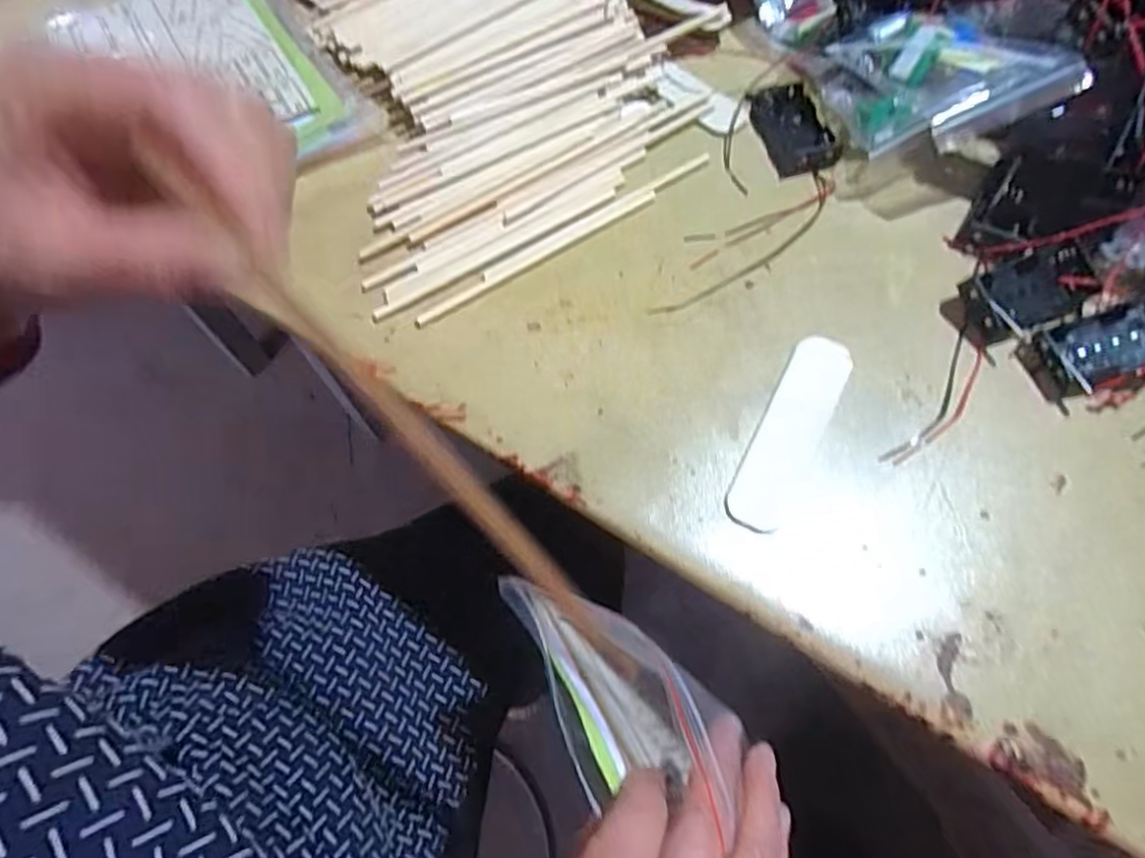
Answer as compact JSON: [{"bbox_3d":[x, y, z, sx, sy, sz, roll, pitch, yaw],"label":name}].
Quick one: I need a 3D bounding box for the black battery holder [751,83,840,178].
[{"bbox_3d":[0.128,-0.176,0.386,0.034,0.013,0.062,-13,65,-4],"label":"black battery holder"}]

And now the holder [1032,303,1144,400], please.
[{"bbox_3d":[0.250,-0.040,0.303,0.060,0.012,0.032,-24,65,14],"label":"holder"}]

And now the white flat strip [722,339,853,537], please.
[{"bbox_3d":[0.102,-0.001,0.307,0.026,0.004,0.104,26,69,14],"label":"white flat strip"}]

